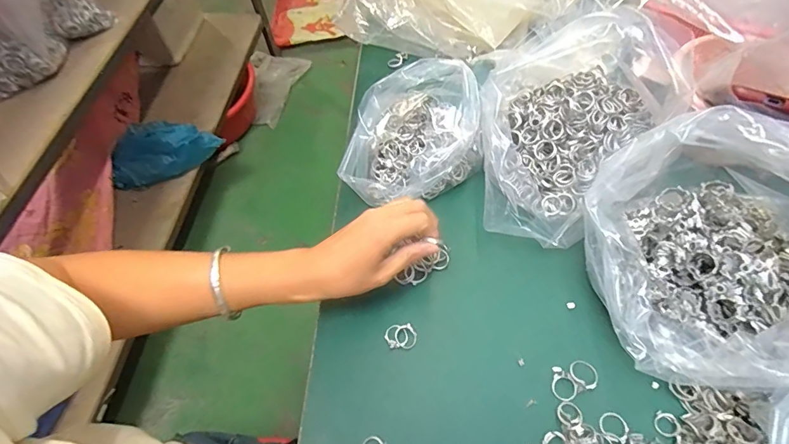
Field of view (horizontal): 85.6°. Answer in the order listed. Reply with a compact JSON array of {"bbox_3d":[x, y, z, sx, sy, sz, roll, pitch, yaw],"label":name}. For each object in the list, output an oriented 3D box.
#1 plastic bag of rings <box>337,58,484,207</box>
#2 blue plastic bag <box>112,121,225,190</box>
[{"bbox_3d":[0.011,-0.093,0.447,0.151,0.111,0.101,-25,60,-11],"label":"plastic bag of rings"},{"bbox_3d":[-0.618,-0.193,1.133,0.291,0.124,0.103,-28,60,-13],"label":"blue plastic bag"}]

